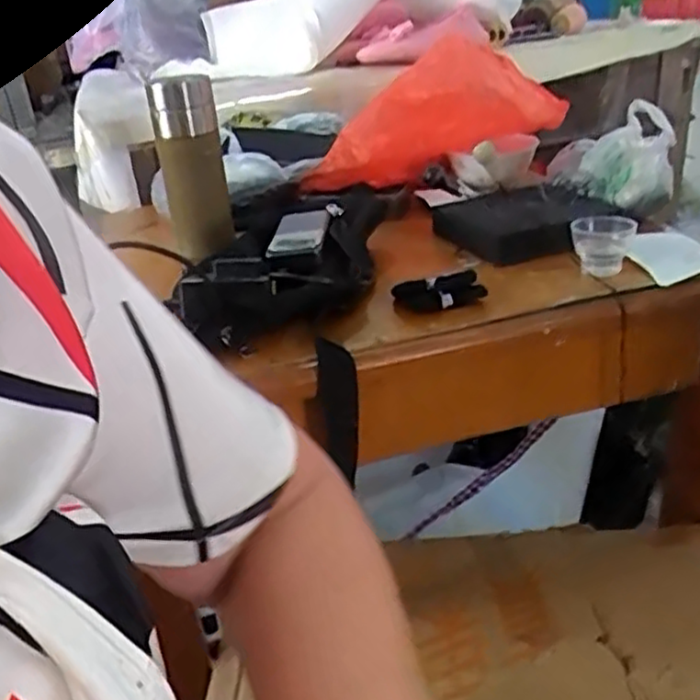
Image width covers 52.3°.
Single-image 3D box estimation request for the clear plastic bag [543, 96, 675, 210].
[{"bbox_3d":[0.279,-0.207,0.767,0.126,0.094,0.102,4,29,19],"label":"clear plastic bag"}]

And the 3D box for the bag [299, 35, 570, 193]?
[{"bbox_3d":[0.085,-0.285,0.890,0.322,0.138,0.141,-21,24,13],"label":"bag"}]

